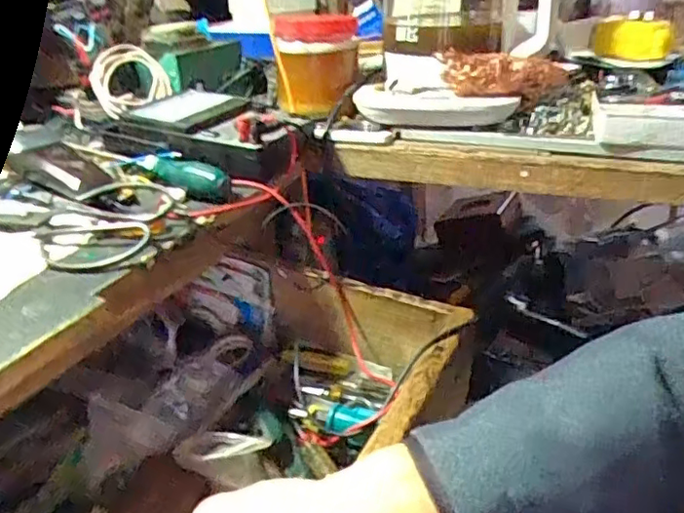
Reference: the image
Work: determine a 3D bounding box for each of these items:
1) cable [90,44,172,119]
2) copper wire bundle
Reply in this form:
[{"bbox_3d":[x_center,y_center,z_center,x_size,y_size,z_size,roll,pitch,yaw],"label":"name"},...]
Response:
[{"bbox_3d":[-0.255,-0.209,0.698,0.085,0.079,0.027,-36,3,-36],"label":"cable"},{"bbox_3d":[0.163,-0.182,0.592,0.128,0.042,0.040,-2,28,2],"label":"copper wire bundle"}]

